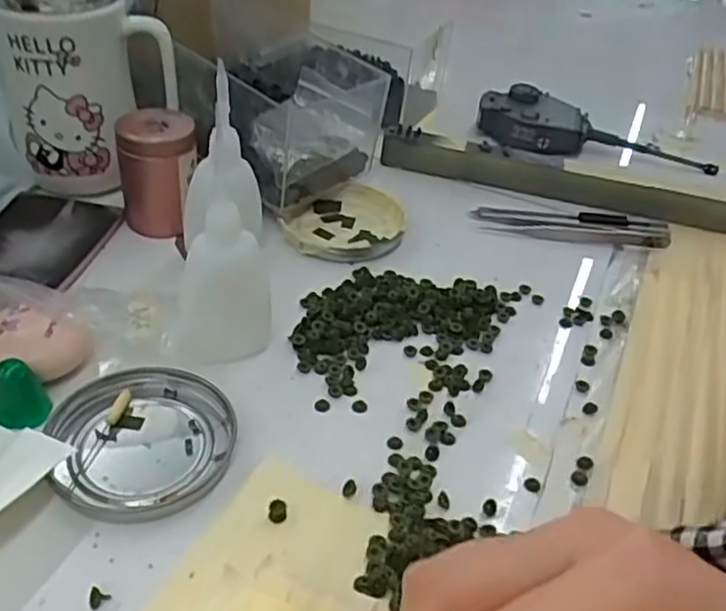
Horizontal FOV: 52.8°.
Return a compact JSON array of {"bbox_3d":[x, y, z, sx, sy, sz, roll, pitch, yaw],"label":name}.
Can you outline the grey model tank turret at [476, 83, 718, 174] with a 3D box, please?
[{"bbox_3d":[0.184,-0.138,0.578,0.185,0.034,0.043,11,39,4],"label":"grey model tank turret"}]

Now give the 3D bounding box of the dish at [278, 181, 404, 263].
[{"bbox_3d":[-0.012,-0.053,0.469,0.075,0.017,0.073,7,39,-1],"label":"dish"}]

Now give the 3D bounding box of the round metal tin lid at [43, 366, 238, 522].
[{"bbox_3d":[-0.094,0.057,0.317,0.075,0.010,0.070,5,39,-4],"label":"round metal tin lid"}]

